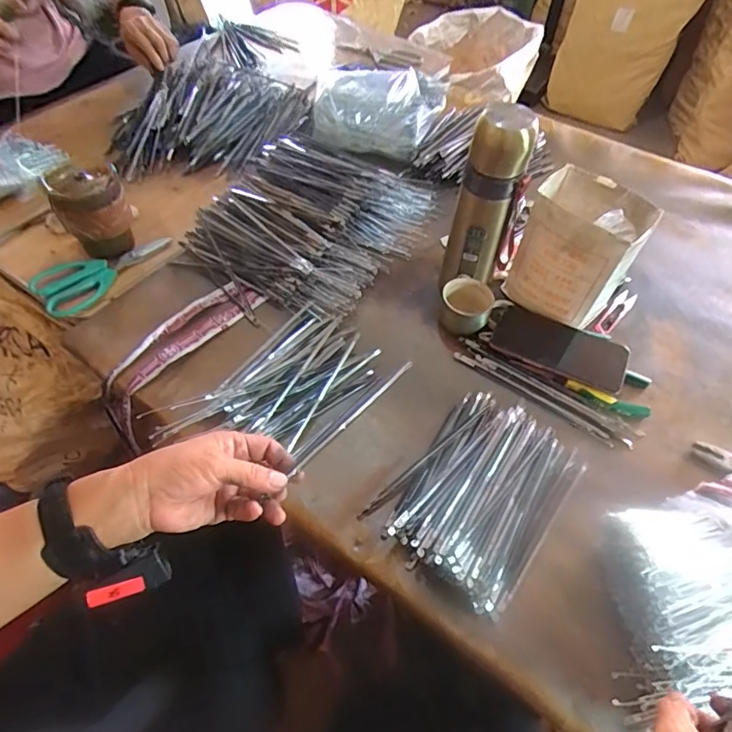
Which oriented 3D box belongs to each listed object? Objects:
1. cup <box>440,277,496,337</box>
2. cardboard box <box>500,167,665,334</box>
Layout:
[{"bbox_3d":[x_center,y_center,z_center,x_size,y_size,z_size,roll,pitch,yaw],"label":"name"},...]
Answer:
[{"bbox_3d":[0.126,-0.072,0.624,0.060,0.049,0.067,18,56,10],"label":"cup"},{"bbox_3d":[0.251,-0.135,0.601,0.119,0.152,0.095,36,60,21],"label":"cardboard box"}]

